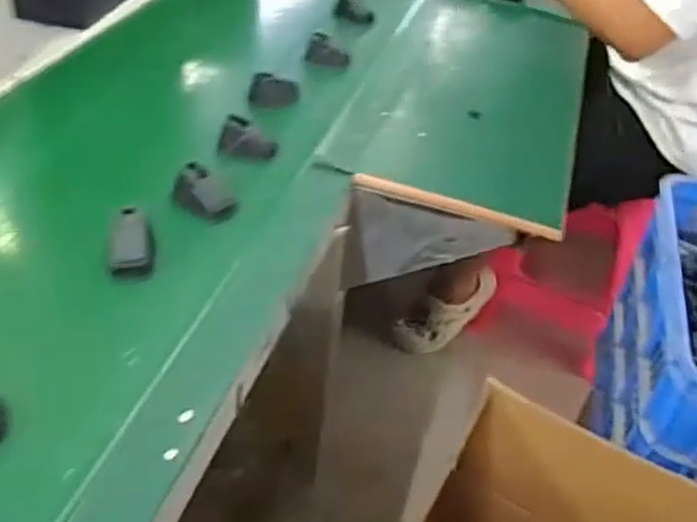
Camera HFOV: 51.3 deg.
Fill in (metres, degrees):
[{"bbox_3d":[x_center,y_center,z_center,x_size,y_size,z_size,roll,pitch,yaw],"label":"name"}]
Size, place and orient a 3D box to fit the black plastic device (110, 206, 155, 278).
[{"bbox_3d":[-0.209,-0.015,0.693,0.047,0.047,0.047,-5,42,-13],"label":"black plastic device"}]

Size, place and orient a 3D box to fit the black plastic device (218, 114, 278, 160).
[{"bbox_3d":[-0.119,-0.142,0.855,0.071,0.038,0.044,2,40,-5],"label":"black plastic device"}]

